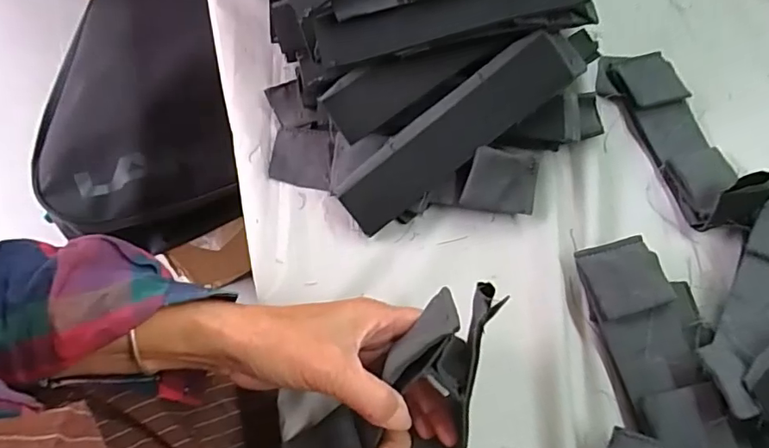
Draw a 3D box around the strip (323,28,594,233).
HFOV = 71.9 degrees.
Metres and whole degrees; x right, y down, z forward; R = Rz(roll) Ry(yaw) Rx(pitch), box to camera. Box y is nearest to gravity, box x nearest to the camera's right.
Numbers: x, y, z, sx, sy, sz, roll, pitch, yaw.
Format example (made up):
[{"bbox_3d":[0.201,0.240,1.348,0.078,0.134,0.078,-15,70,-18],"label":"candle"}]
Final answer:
[{"bbox_3d":[0.054,-0.069,0.384,0.197,0.012,0.047,-37,91,3],"label":"strip"}]

